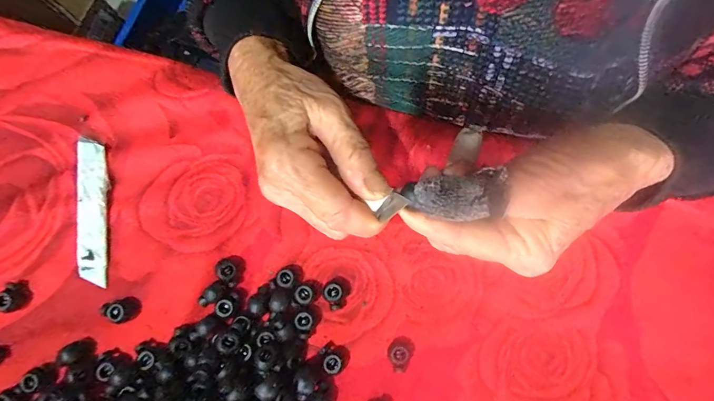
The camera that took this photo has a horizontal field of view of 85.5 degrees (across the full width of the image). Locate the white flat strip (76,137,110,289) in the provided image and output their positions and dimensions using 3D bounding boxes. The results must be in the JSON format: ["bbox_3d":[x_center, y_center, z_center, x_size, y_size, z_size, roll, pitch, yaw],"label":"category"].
[{"bbox_3d":[-0.186,0.007,0.269,0.020,0.007,0.101,-7,79,2],"label":"white flat strip"}]

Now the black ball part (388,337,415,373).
[{"bbox_3d":[0.029,0.102,0.258,0.015,0.010,0.020,39,84,9],"label":"black ball part"}]

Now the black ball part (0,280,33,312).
[{"bbox_3d":[-0.230,0.064,0.258,0.016,0.012,0.019,-7,79,2],"label":"black ball part"}]

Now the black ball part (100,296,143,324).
[{"bbox_3d":[-0.156,0.073,0.256,0.020,0.010,0.016,-31,80,-3],"label":"black ball part"}]

